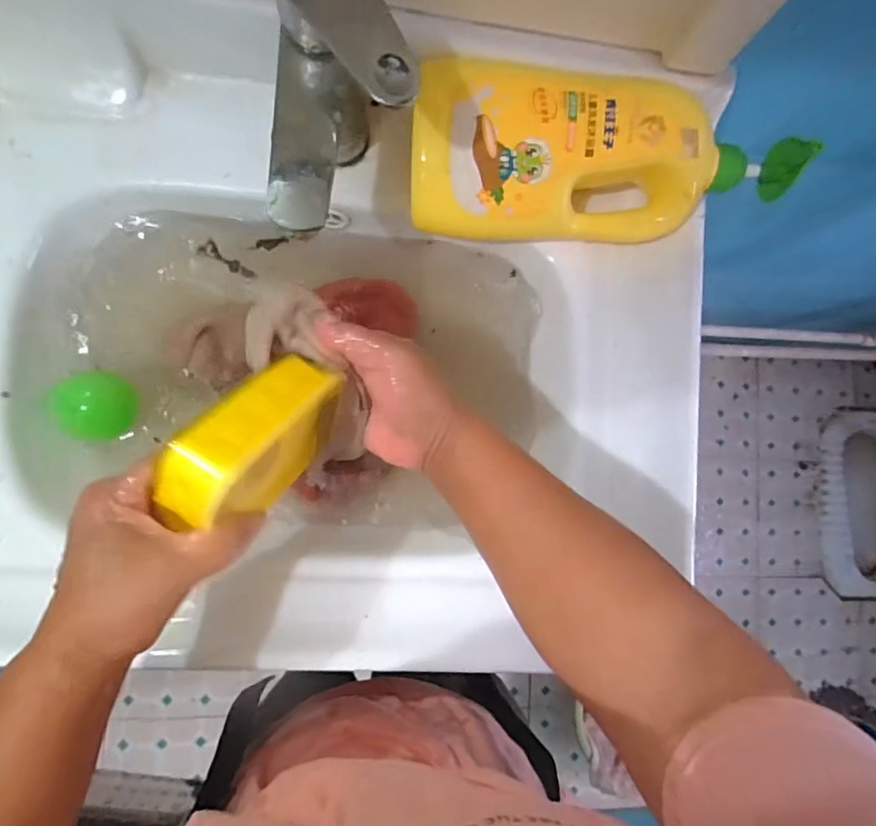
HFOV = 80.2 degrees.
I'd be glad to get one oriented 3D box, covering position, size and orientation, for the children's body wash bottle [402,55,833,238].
[{"bbox_3d":[0.123,-0.192,0.394,0.279,0.068,0.115,0,108,-3],"label":"children's body wash bottle"}]

